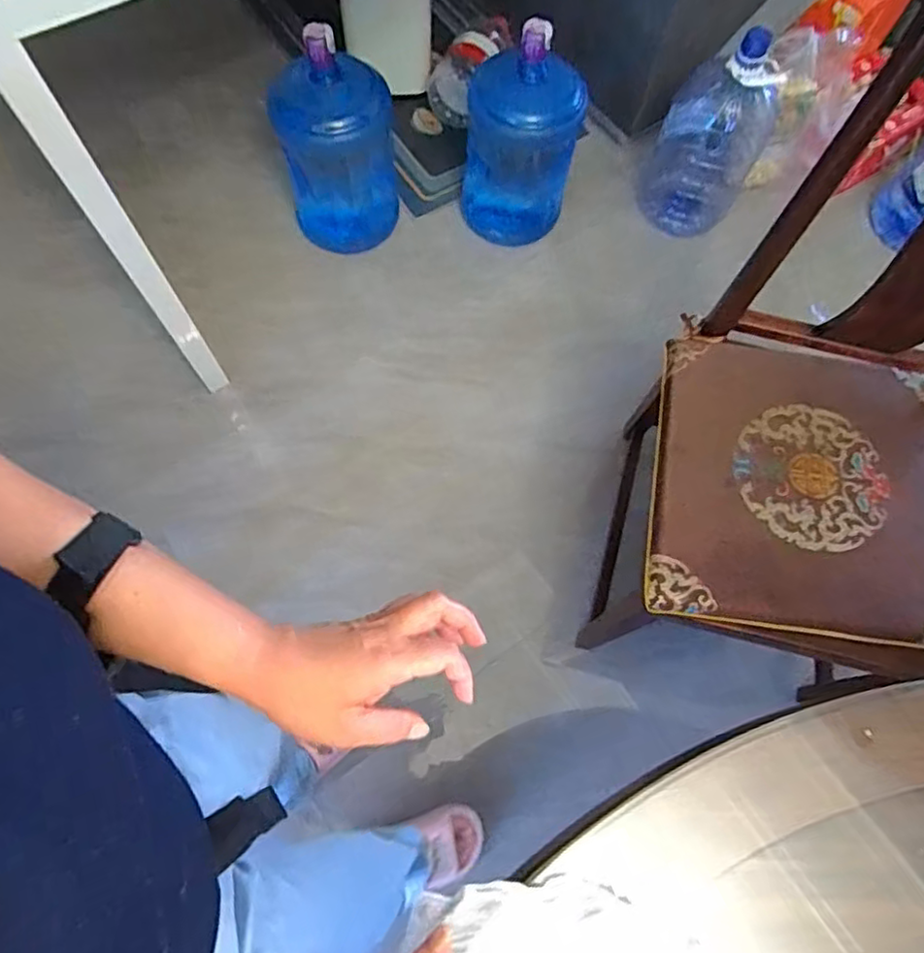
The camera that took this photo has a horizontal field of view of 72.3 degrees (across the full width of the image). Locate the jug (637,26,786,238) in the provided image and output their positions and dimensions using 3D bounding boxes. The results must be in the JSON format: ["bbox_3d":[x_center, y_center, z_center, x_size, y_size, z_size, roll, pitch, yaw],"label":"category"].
[{"bbox_3d":[0.586,-0.798,1.479,0.235,0.454,0.217,1,69,-2],"label":"jug"}]

